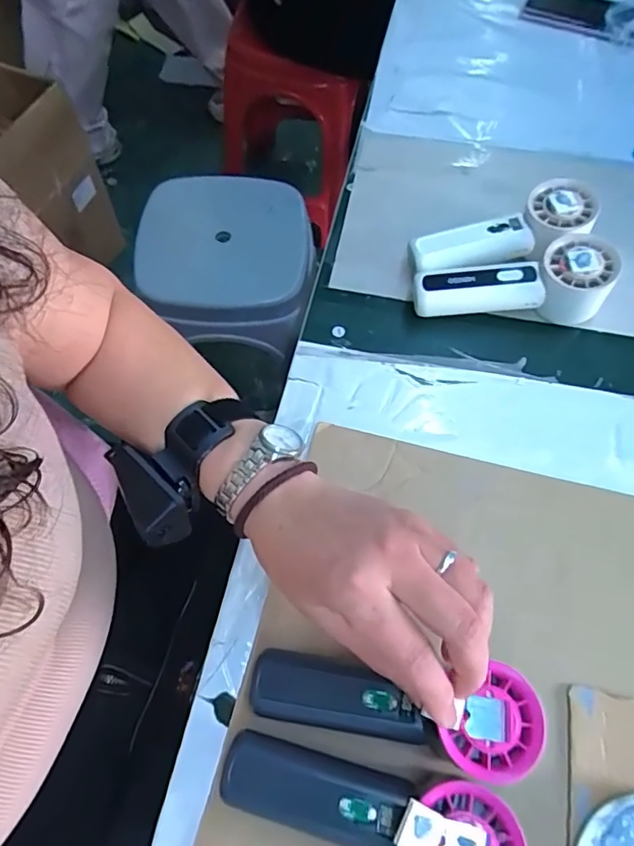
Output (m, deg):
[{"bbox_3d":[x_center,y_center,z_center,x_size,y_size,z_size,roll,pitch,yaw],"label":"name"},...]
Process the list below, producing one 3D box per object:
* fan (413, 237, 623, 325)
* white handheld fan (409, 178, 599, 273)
[{"bbox_3d":[0.159,-0.119,0.443,0.151,0.056,0.050,4,65,1],"label":"fan"},{"bbox_3d":[0.159,-0.157,0.462,0.155,0.056,0.059,-16,66,-8],"label":"white handheld fan"}]

